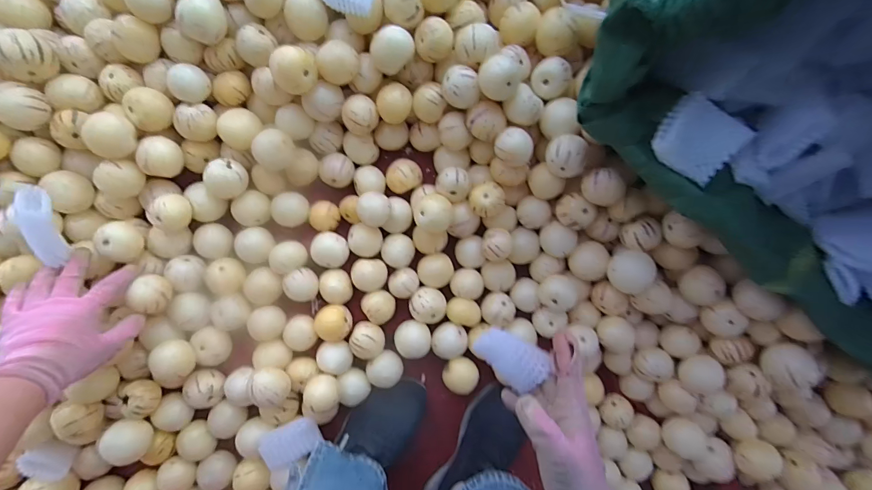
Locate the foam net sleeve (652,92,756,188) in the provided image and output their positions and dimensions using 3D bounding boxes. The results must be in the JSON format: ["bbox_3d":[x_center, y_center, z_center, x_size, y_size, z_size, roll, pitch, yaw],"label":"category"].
[{"bbox_3d":[0.252,-0.104,0.364,0.068,0.033,0.064,33,86,-3],"label":"foam net sleeve"}]

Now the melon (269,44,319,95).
[{"bbox_3d":[-0.168,-0.206,0.453,0.053,0.049,0.043,-33,91,-5],"label":"melon"}]

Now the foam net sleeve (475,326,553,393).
[{"bbox_3d":[0.080,0.115,0.393,0.071,0.028,0.047,35,106,22],"label":"foam net sleeve"}]

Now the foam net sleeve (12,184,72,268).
[{"bbox_3d":[-0.428,-0.021,0.414,0.028,0.036,0.084,1,114,-5],"label":"foam net sleeve"}]

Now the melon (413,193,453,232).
[{"bbox_3d":[-0.003,-0.041,0.508,0.050,0.054,0.051,0,88,-5],"label":"melon"}]

